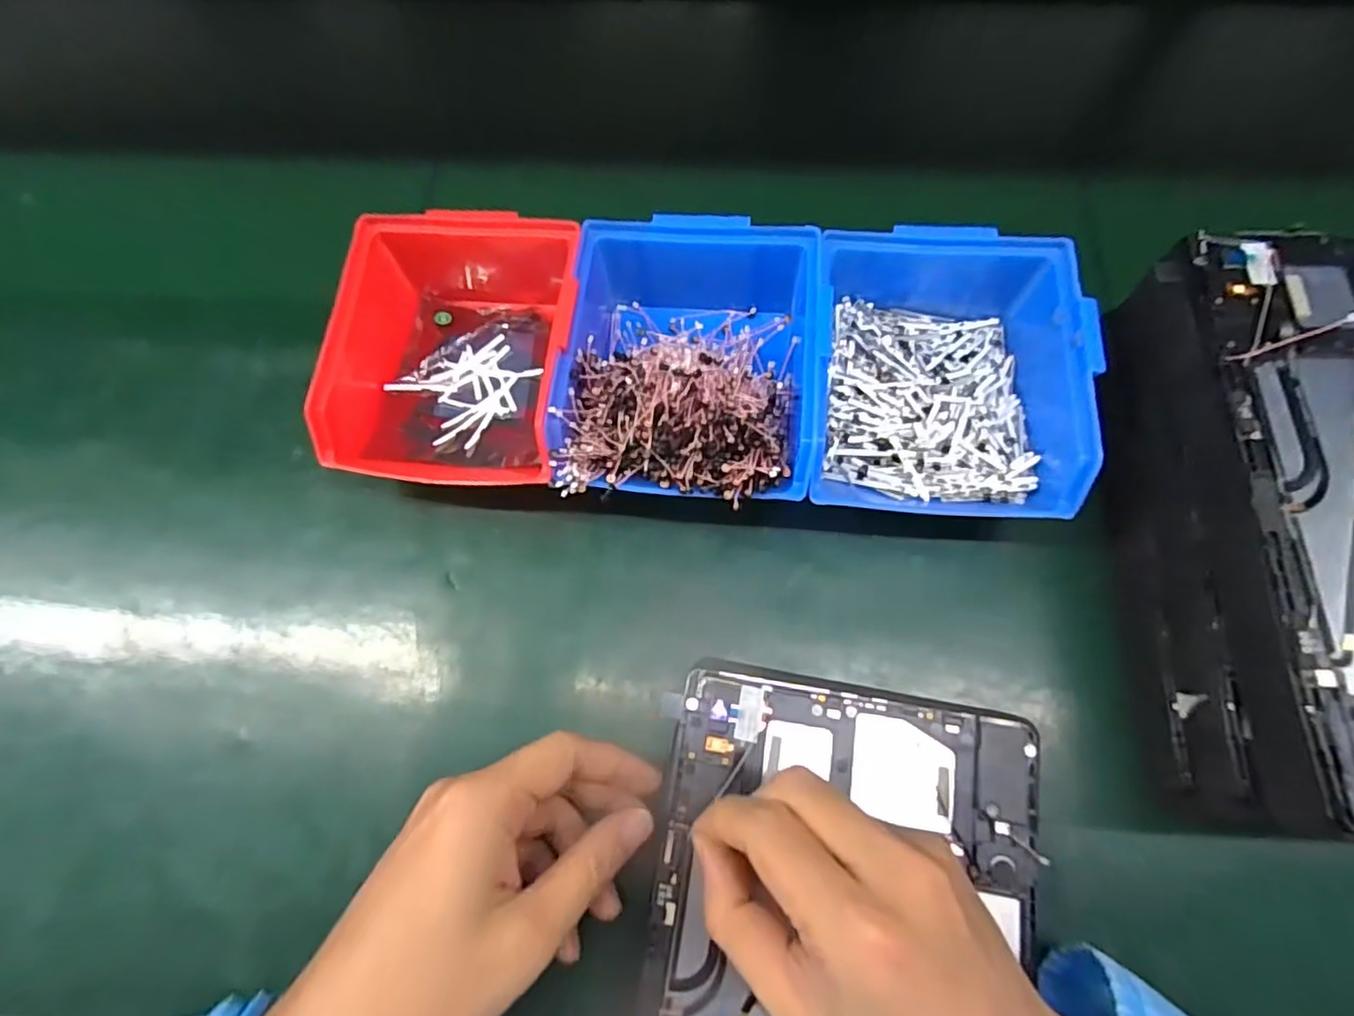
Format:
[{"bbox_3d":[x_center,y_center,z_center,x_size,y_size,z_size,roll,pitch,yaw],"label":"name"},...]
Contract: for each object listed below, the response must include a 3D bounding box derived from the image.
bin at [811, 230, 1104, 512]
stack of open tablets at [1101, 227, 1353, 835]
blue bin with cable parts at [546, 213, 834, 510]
[{"bbox_3d":[0.131,-0.072,0.328,0.120,0.069,0.149,5,71,4],"label":"bin"},{"bbox_3d":[0.294,0.004,0.277,0.157,0.076,0.242,3,71,3],"label":"stack of open tablets"},{"bbox_3d":[0.008,-0.070,0.334,0.125,0.068,0.146,3,71,3],"label":"blue bin with cable parts"}]

